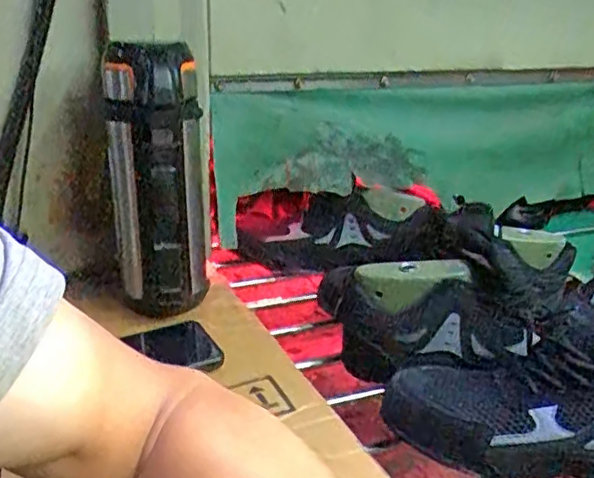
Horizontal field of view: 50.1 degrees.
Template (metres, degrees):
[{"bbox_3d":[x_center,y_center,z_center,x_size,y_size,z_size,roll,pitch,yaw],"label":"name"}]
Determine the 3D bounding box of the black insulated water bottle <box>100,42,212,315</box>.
[{"bbox_3d":[-0.140,-0.052,0.639,0.088,0.266,0.063,-3,23,-11],"label":"black insulated water bottle"}]

